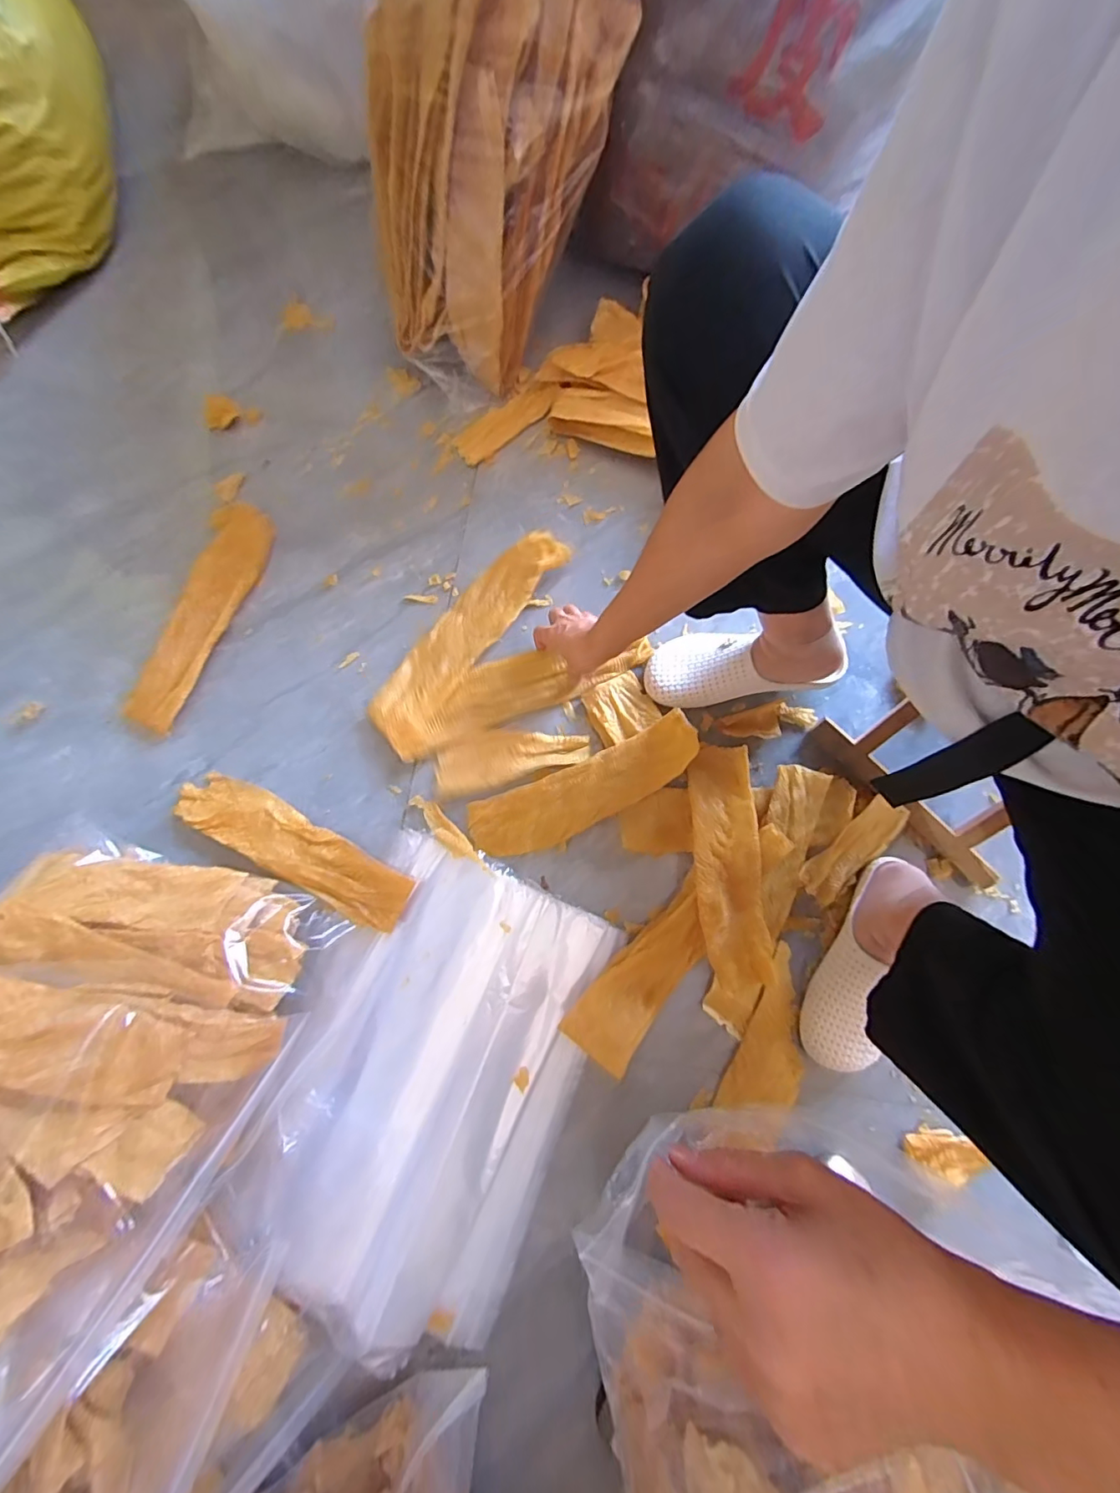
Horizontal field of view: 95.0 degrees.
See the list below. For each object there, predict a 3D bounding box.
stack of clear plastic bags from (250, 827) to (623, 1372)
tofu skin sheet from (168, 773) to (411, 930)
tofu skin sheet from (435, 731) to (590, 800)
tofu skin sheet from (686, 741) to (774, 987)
[{"bbox_3d":[-0.142,0.364,0.558,0.301,0.038,0.463,21,79,5],"label":"stack of clear plastic bags"},{"bbox_3d":[-0.321,0.121,0.620,0.301,0.016,0.071,28,80,6],"label":"tofu skin sheet"},{"bbox_3d":[-0.063,0.009,0.647,0.190,0.005,0.067,-16,78,-3],"label":"tofu skin sheet"},{"bbox_3d":[0.197,0.132,0.601,0.080,0.040,0.270,0,78,1],"label":"tofu skin sheet"}]

